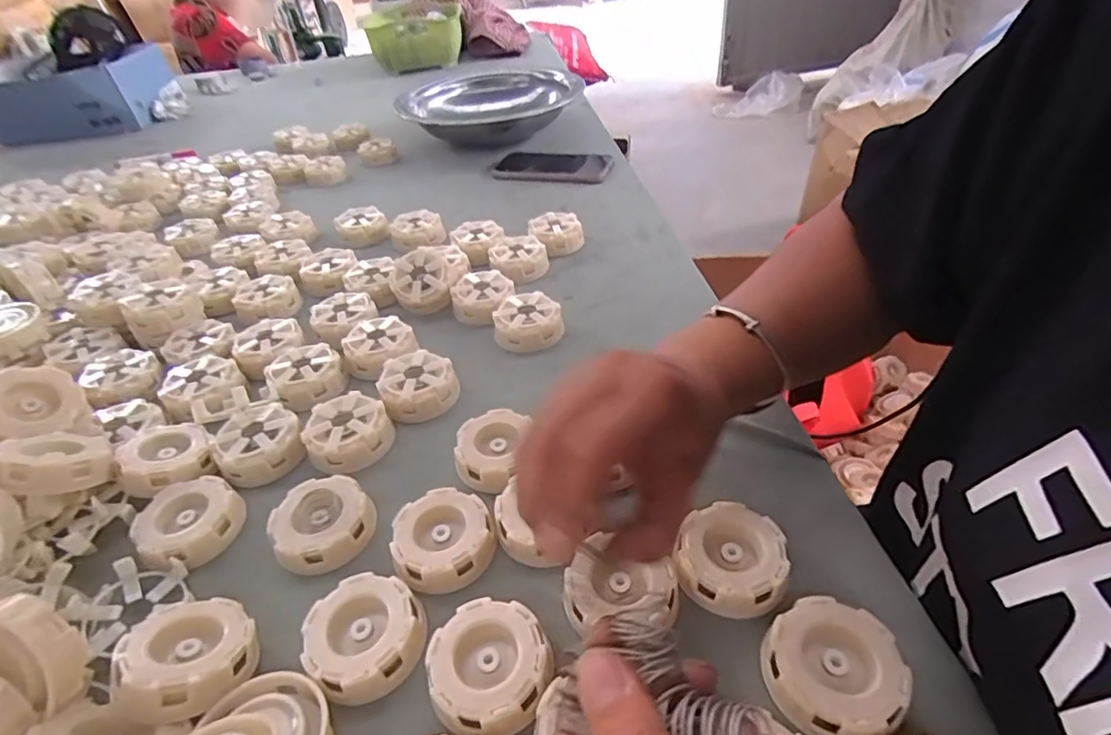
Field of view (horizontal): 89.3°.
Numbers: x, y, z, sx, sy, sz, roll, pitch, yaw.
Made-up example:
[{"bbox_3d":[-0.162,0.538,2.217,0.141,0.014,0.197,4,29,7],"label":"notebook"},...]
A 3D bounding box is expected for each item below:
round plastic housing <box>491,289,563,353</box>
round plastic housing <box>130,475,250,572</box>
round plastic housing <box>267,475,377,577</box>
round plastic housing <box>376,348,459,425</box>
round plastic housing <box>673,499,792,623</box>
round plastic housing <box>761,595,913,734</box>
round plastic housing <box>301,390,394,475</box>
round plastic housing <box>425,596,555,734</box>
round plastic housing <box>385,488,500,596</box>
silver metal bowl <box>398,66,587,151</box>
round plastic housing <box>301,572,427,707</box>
[{"bbox_3d":[-0.025,-0.041,0.516,0.060,0.032,0.060,-4,39,3],"label":"round plastic housing"},{"bbox_3d":[-0.245,0.102,0.376,0.057,0.022,0.060,-4,39,3],"label":"round plastic housing"},{"bbox_3d":[-0.152,0.099,0.363,0.057,0.027,0.060,-4,39,3],"label":"round plastic housing"},{"bbox_3d":[-0.112,0.015,0.462,0.060,0.027,0.060,-4,39,3],"label":"round plastic housing"},{"bbox_3d":[0.101,0.111,0.321,0.057,0.024,0.062,-4,39,3],"label":"round plastic housing"},{"bbox_3d":[0.134,0.147,0.274,0.060,0.025,0.059,-4,39,3],"label":"round plastic housing"},{"bbox_3d":[-0.156,0.048,0.423,0.060,0.028,0.055,-4,39,3],"label":"round plastic housing"},{"bbox_3d":[-0.033,0.153,0.288,0.059,0.020,0.060,-4,39,3],"label":"round plastic housing"},{"bbox_3d":[-0.069,0.106,0.348,0.060,0.022,0.058,-4,39,3],"label":"round plastic housing"},{"bbox_3d":[-0.117,-0.427,0.959,0.289,0.072,0.293,-4,39,3],"label":"silver metal bowl"},{"bbox_3d":[-0.103,0.143,0.303,0.059,0.021,0.058,-4,39,3],"label":"round plastic housing"}]

